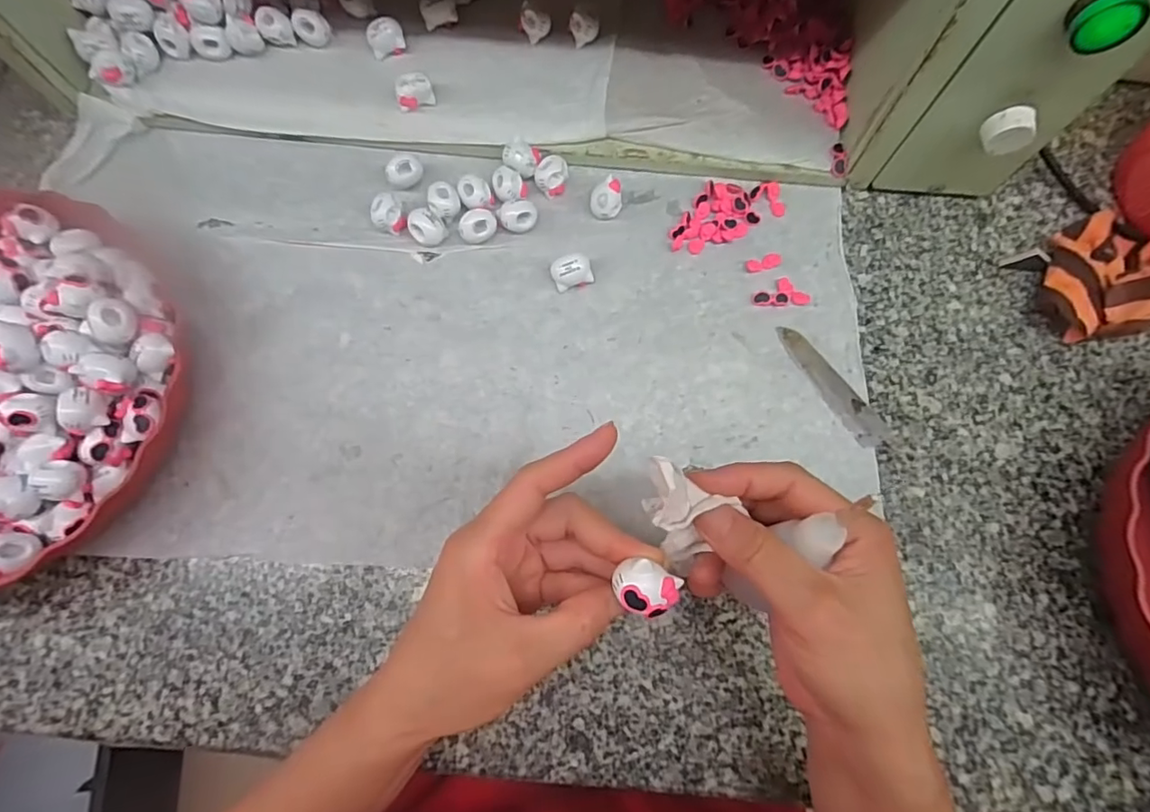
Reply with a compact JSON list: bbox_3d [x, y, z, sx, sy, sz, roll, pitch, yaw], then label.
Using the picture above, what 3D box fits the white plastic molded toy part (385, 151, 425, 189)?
[{"bbox_3d":[-0.120,-0.165,0.386,0.026,0.017,0.017,-28,77,-8],"label":"white plastic molded toy part"}]

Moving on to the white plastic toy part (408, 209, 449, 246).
[{"bbox_3d":[-0.100,-0.121,0.376,0.024,0.020,0.020,-23,76,-7],"label":"white plastic toy part"}]

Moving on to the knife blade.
[{"bbox_3d":[0.166,-0.014,0.357,0.022,0.004,0.093,-33,77,-9],"label":"knife blade"}]

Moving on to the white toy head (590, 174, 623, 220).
[{"bbox_3d":[0.022,-0.144,0.383,0.021,0.016,0.024,11,75,2],"label":"white toy head"}]

